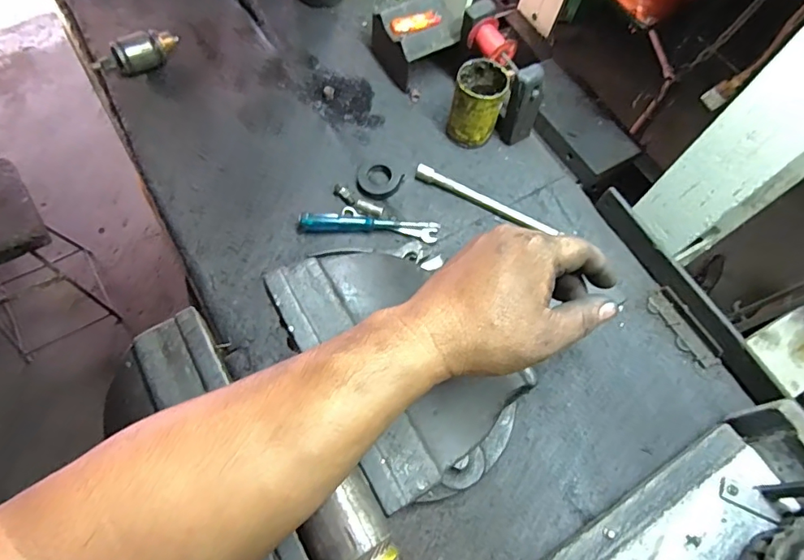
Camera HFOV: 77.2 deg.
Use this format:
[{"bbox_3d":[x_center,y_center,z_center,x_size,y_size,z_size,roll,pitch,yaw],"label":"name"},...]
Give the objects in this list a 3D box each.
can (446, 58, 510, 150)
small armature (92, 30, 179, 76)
[{"bbox_3d":[0.116,-0.267,0.777,0.074,0.112,0.073,2,65,-5],"label":"can"},{"bbox_3d":[-0.424,-0.364,0.813,0.137,0.052,0.042,-30,71,-19],"label":"small armature"}]

